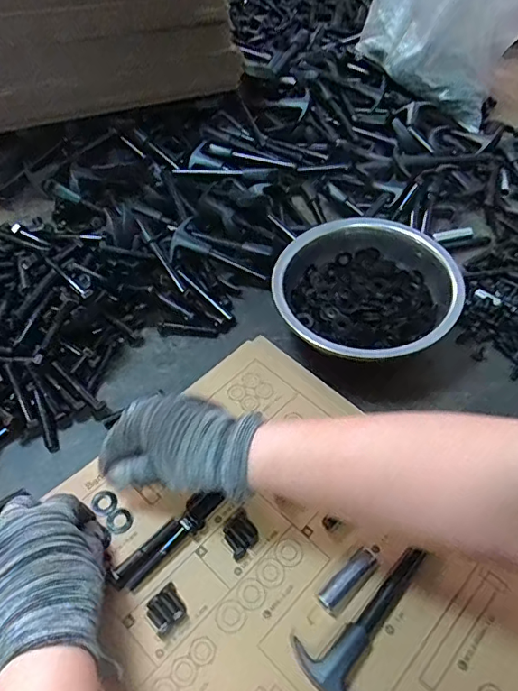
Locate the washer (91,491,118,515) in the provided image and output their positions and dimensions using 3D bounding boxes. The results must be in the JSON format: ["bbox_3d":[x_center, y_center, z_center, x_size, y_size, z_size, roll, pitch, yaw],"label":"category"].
[{"bbox_3d":[-0.120,0.122,0.403,0.021,0.004,0.018,35,59,25],"label":"washer"}]

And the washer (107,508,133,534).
[{"bbox_3d":[-0.106,0.133,0.393,0.019,0.004,0.018,0,51,0],"label":"washer"}]

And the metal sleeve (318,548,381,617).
[{"bbox_3d":[0.063,0.164,0.361,0.050,0.013,0.018,-36,59,-25],"label":"metal sleeve"}]

